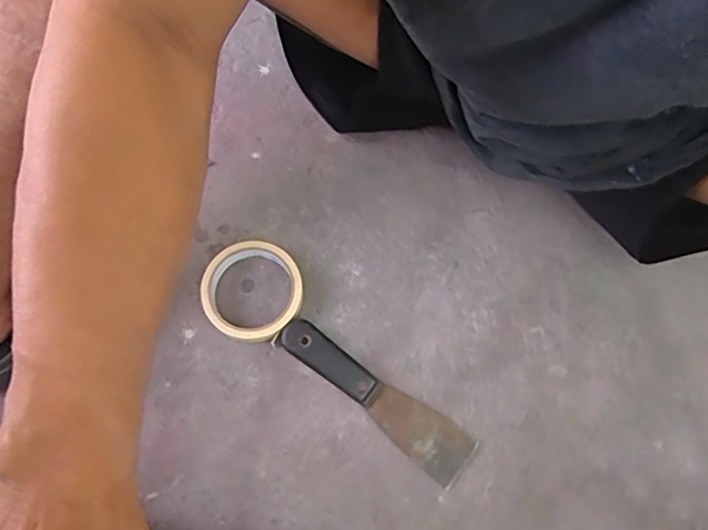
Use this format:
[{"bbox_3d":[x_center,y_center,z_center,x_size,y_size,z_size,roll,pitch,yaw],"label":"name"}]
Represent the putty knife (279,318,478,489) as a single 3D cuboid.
[{"bbox_3d":[0.019,0.114,0.492,0.195,0.019,0.048,38,74,12],"label":"putty knife"}]

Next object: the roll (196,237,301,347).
[{"bbox_3d":[-0.097,0.025,0.521,0.097,0.018,0.093,0,70,-1],"label":"roll"}]

